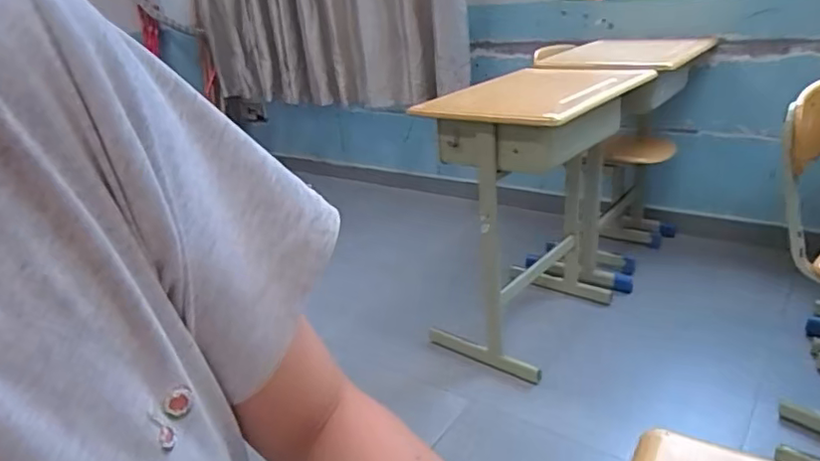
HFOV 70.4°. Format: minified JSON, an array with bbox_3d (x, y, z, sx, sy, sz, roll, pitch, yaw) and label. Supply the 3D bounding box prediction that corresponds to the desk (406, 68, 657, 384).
[{"bbox_3d":[0.394,-0.070,1.707,0.445,0.725,0.734,12,29,35],"label":"desk"}]

